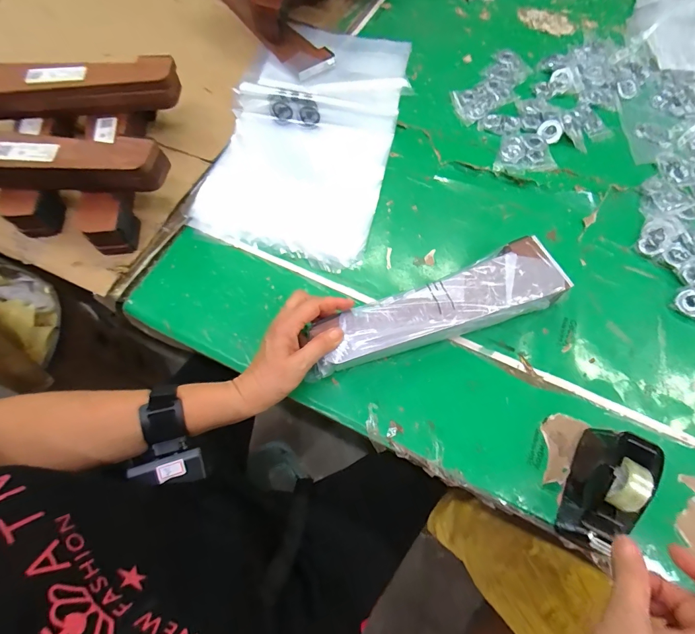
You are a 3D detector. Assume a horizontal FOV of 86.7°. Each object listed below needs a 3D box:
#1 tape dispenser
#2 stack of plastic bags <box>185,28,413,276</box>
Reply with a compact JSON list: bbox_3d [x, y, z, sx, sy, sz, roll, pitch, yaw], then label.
[{"bbox_3d":[0.250,0.167,0.357,0.042,0.075,0.105,30,72,14],"label":"tape dispenser"},{"bbox_3d":[-0.058,-0.323,0.606,0.282,0.031,0.500,14,69,8],"label":"stack of plastic bags"}]

